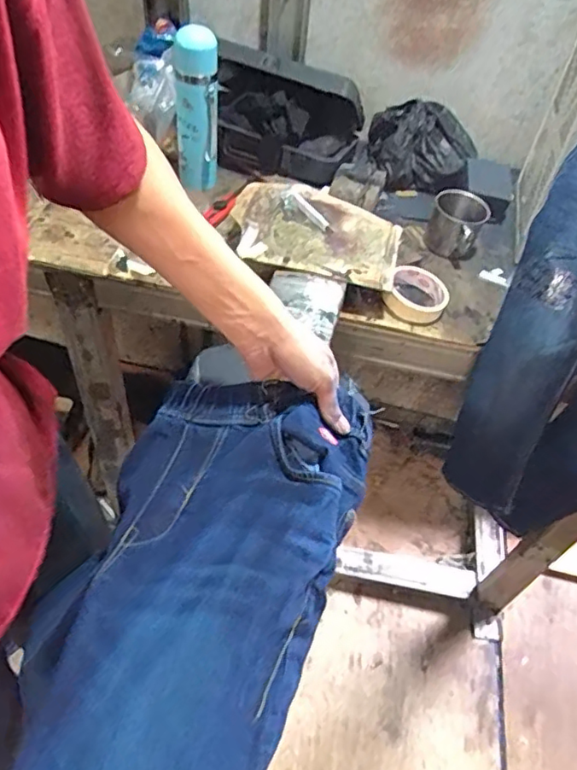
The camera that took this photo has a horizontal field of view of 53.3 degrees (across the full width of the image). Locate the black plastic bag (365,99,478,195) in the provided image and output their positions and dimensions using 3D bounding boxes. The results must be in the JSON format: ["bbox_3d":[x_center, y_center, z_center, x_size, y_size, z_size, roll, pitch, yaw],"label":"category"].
[{"bbox_3d":[0.240,-0.426,1.021,0.185,0.109,0.132,5,48,-2],"label":"black plastic bag"}]

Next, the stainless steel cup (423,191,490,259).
[{"bbox_3d":[0.264,-0.253,0.902,0.081,0.075,0.085,18,49,10],"label":"stainless steel cup"}]

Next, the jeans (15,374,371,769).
[{"bbox_3d":[-0.080,0.158,0.474,0.212,0.068,0.407,16,48,10],"label":"jeans"}]

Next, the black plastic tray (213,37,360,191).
[{"bbox_3d":[-0.016,-0.441,0.969,0.239,0.180,0.055,20,20,7],"label":"black plastic tray"}]

